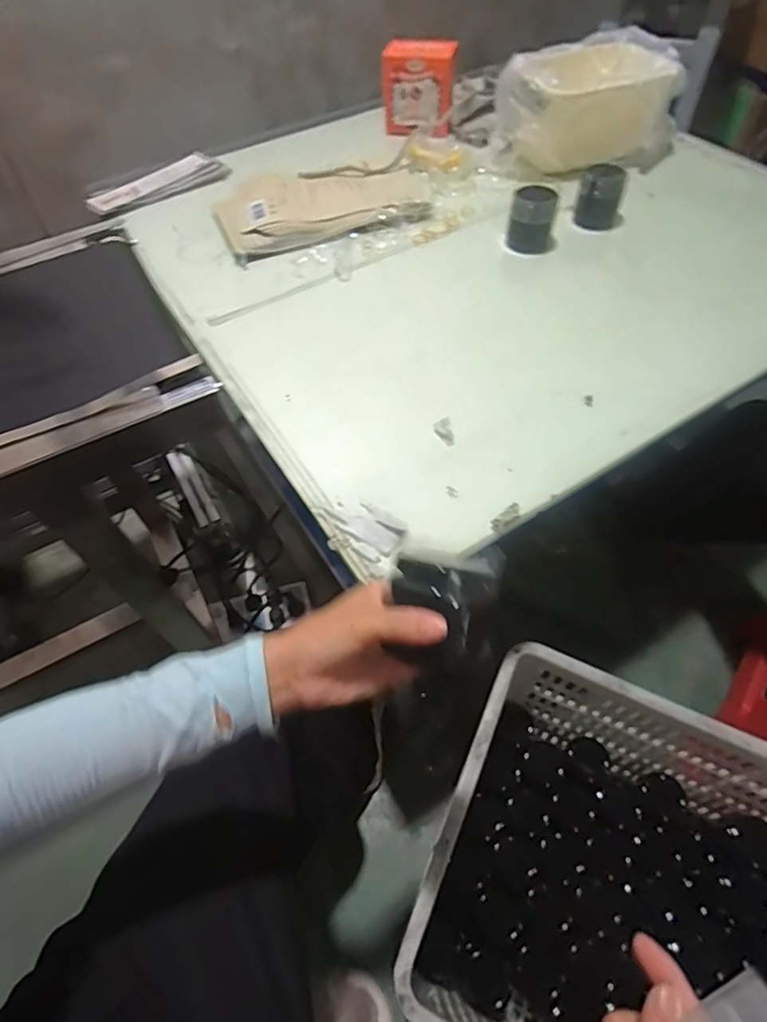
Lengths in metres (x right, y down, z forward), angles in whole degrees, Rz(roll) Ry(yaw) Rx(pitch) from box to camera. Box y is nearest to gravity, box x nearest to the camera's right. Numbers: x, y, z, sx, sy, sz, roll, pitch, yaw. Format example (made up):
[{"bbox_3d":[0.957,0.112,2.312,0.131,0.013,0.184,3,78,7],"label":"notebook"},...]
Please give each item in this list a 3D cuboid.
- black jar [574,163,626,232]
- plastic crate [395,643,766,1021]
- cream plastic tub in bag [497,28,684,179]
[{"bbox_3d":[0.336,-0.479,0.824,0.073,0.084,0.059,16,56,13],"label":"black jar"},{"bbox_3d":[0.363,0.517,0.679,0.596,0.292,0.426,22,58,17],"label":"plastic crate"},{"bbox_3d":[0.347,-0.679,0.921,0.290,0.159,0.190,-24,57,-14],"label":"cream plastic tub in bag"}]

